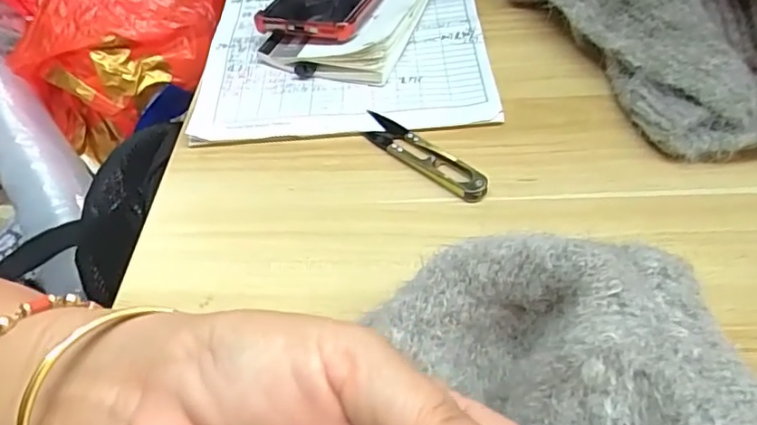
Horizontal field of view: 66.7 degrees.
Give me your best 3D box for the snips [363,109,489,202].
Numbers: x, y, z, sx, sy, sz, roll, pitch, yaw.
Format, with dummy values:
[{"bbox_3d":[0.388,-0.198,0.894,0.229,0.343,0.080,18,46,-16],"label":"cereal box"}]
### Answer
[{"bbox_3d":[0.026,-0.037,0.353,0.023,0.010,0.097,-38,56,-24],"label":"snips"}]

